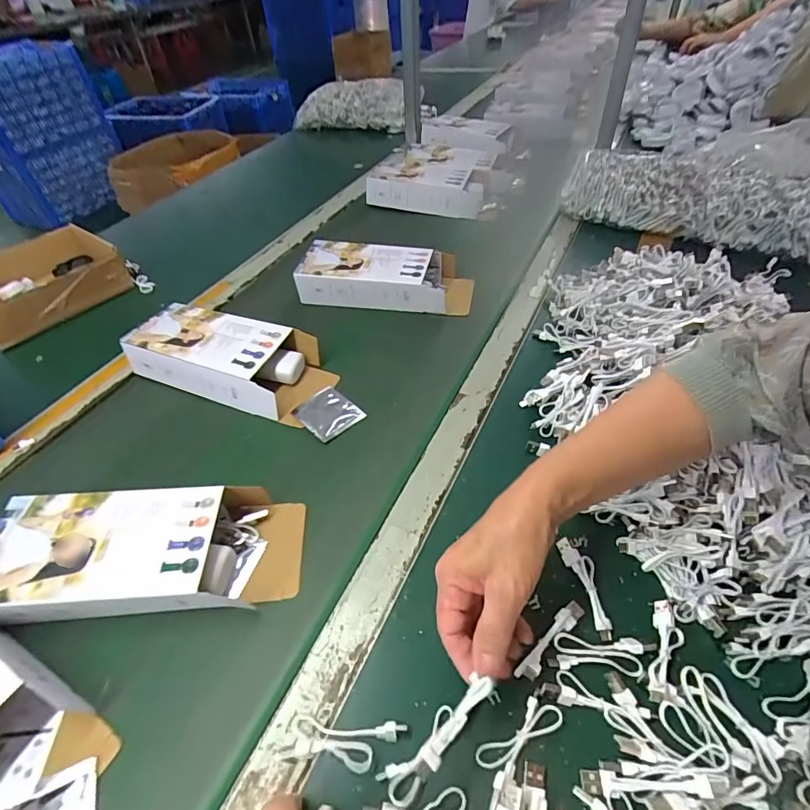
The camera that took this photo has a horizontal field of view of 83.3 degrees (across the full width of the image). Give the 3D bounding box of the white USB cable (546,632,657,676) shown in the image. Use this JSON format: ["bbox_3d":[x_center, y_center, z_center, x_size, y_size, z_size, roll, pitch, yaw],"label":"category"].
[{"bbox_3d":[0.148,0.185,0.341,0.079,0.007,0.023,2,54,5],"label":"white USB cable"}]

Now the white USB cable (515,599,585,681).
[{"bbox_3d":[0.113,0.177,0.347,0.016,0.013,0.076,36,63,26],"label":"white USB cable"}]

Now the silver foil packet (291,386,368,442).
[{"bbox_3d":[-0.090,0.008,0.537,0.060,0.004,0.070,-37,60,-22],"label":"silver foil packet"}]

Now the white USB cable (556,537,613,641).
[{"bbox_3d":[0.154,0.149,0.378,0.023,0.009,0.082,-12,54,-6],"label":"white USB cable"}]

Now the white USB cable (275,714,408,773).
[{"bbox_3d":[-0.043,0.232,0.312,0.085,0.013,0.029,2,54,4],"label":"white USB cable"}]

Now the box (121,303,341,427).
[{"bbox_3d":[-0.220,-0.060,0.575,0.245,0.055,0.105,16,56,14],"label":"box"}]

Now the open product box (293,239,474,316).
[{"bbox_3d":[-0.029,-0.195,0.683,0.251,0.055,0.100,6,54,8],"label":"open product box"}]

